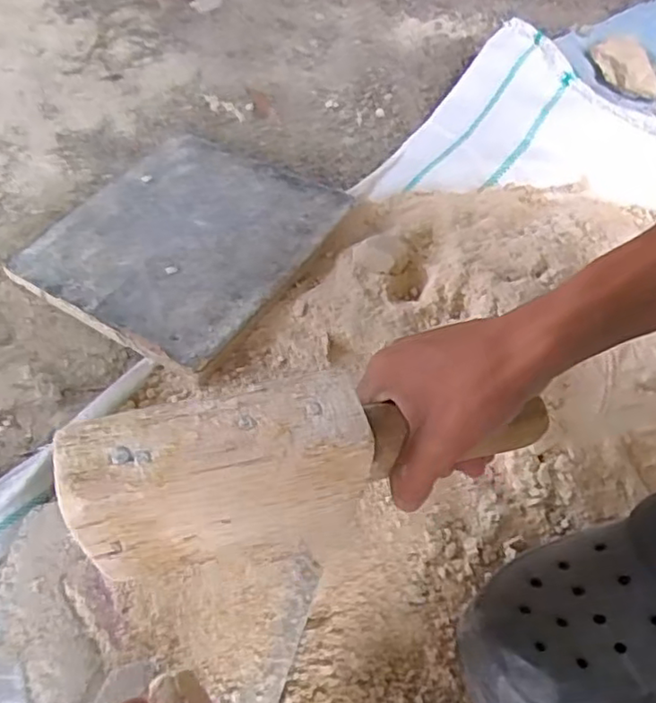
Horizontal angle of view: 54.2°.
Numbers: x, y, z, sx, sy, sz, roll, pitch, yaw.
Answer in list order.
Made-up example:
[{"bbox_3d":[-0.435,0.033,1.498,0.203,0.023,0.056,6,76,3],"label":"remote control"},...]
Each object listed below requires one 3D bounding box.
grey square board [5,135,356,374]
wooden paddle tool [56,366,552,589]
[{"bbox_3d":[-0.138,-0.114,0.611,0.242,0.018,0.248,29,60,19],"label":"grey square board"},{"bbox_3d":[0.000,0.050,0.333,0.246,0.085,0.047,-13,56,-9],"label":"wooden paddle tool"}]

